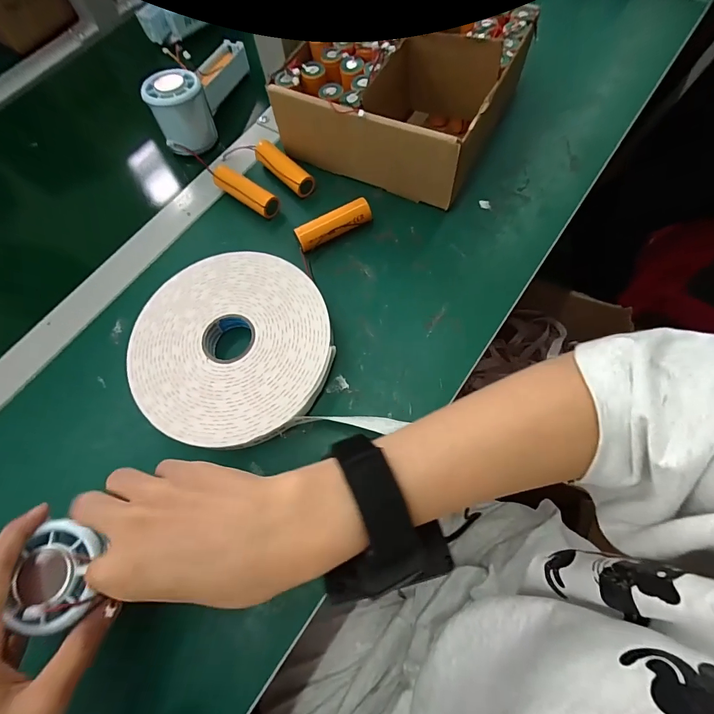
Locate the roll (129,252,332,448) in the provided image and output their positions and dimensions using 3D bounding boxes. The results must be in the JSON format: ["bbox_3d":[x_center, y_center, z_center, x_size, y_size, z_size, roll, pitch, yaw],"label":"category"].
[{"bbox_3d":[-0.102,-0.012,0.317,0.152,0.022,0.166,-1,67,3],"label":"roll"}]

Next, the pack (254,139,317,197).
[{"bbox_3d":[-0.073,-0.188,0.388,0.026,0.023,0.075,-37,70,-12],"label":"pack"}]

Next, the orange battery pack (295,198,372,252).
[{"bbox_3d":[-0.021,-0.118,0.355,0.072,0.023,0.017,-29,68,-9],"label":"orange battery pack"}]

